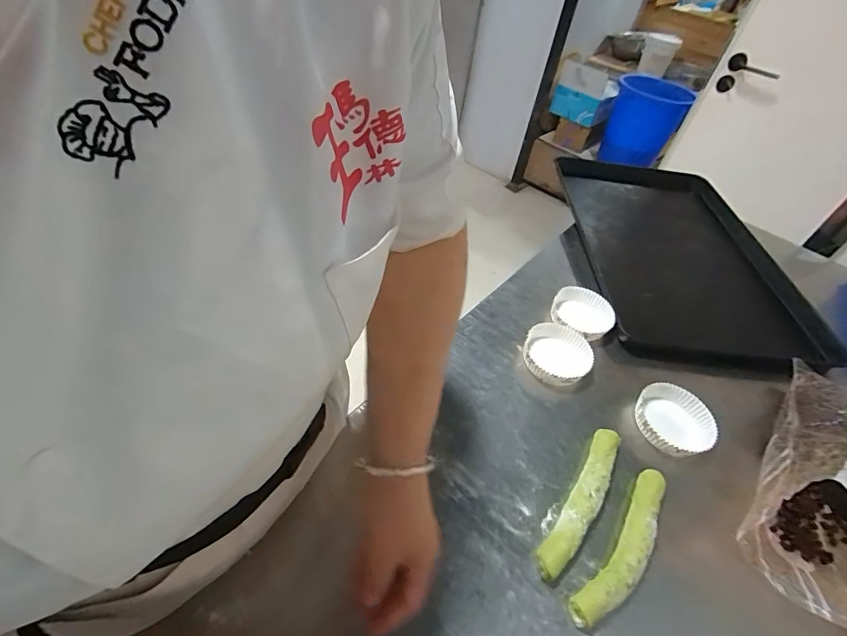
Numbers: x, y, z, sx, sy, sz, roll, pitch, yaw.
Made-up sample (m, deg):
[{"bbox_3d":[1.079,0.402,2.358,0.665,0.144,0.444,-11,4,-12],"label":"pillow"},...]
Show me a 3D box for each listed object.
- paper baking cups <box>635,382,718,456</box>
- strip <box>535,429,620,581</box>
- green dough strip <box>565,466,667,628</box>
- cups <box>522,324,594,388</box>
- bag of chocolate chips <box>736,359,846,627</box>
[{"bbox_3d":[0.334,0.136,0.556,0.095,0.030,0.092,5,47,-5],"label":"paper baking cups"},{"bbox_3d":[0.183,0.204,0.476,0.033,0.024,0.198,32,51,20],"label":"strip"},{"bbox_3d":[0.217,0.241,0.444,0.039,0.028,0.197,38,53,24],"label":"green dough strip"},{"bbox_3d":[0.196,0.054,0.620,0.096,0.035,0.095,5,47,-5],"label":"cups"},{"bbox_3d":[0.520,0.184,0.481,0.357,0.131,0.179,-32,59,-34],"label":"bag of chocolate chips"}]

